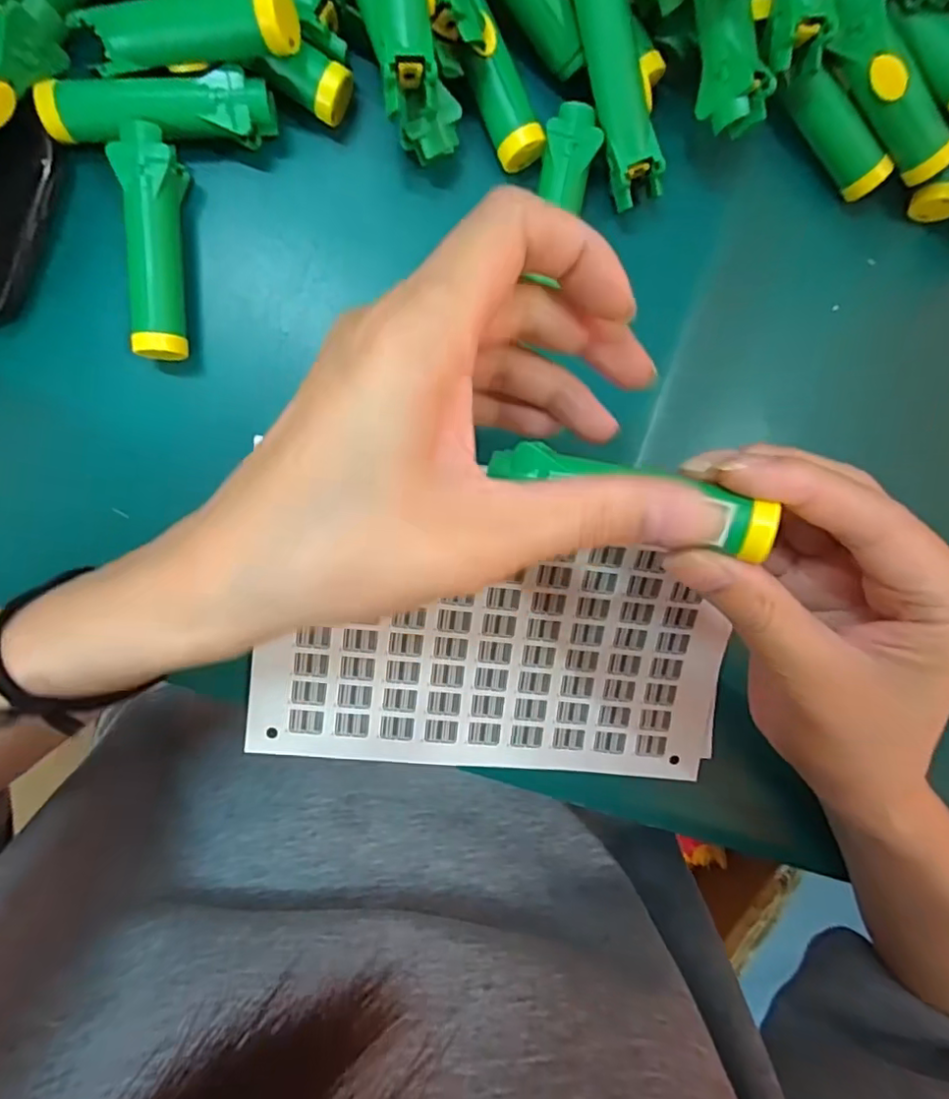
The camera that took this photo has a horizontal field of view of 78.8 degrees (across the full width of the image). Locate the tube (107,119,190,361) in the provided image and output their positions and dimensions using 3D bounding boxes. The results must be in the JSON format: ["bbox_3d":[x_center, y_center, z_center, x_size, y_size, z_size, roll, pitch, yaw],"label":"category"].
[{"bbox_3d":[-0.123,-0.116,0.226,0.020,0.021,0.081,-3,96,-5],"label":"tube"}]

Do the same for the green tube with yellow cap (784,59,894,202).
[{"bbox_3d":[0.149,-0.173,0.238,0.057,0.018,0.014,37,92,-20],"label":"green tube with yellow cap"}]

